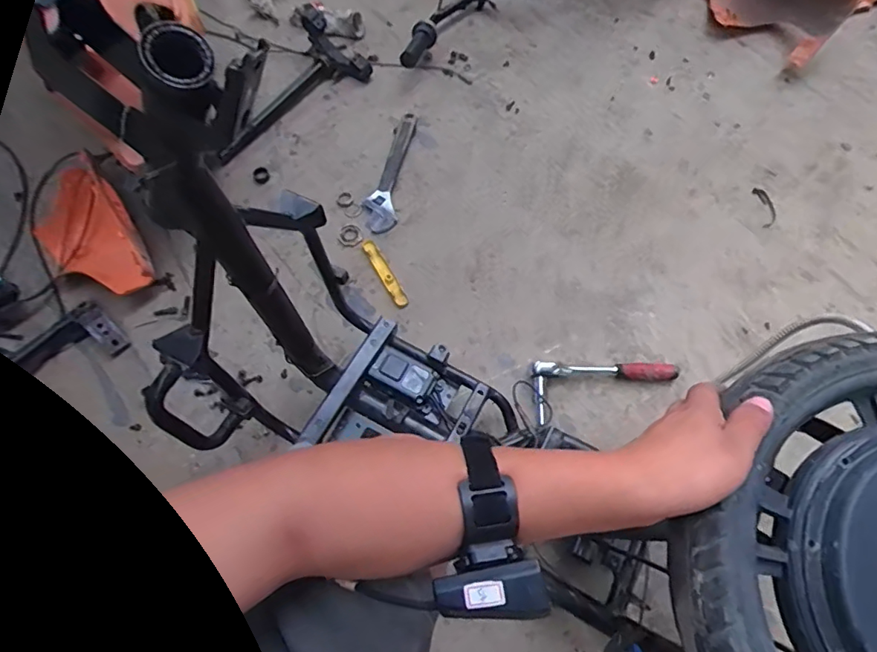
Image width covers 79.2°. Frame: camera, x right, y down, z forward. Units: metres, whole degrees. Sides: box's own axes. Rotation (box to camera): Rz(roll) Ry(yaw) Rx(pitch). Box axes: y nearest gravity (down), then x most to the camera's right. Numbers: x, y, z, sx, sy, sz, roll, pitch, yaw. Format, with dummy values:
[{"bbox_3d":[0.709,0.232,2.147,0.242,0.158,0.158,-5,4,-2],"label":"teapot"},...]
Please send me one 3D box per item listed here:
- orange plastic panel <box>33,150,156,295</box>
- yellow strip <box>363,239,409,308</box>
[{"bbox_3d":[-0.577,-0.154,0.884,0.151,0.056,0.283,-41,72,1],"label":"orange plastic panel"},{"bbox_3d":[-0.095,-0.095,0.949,0.024,0.007,0.149,-27,68,-13],"label":"yellow strip"}]

